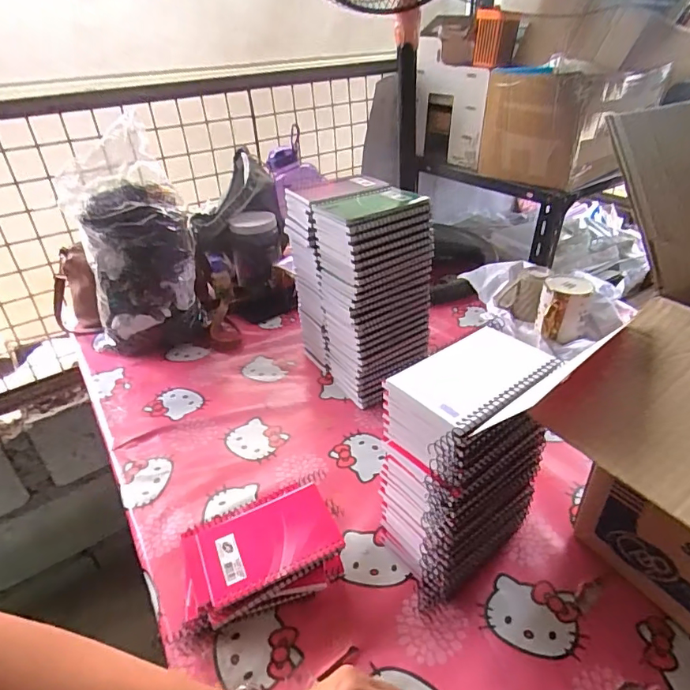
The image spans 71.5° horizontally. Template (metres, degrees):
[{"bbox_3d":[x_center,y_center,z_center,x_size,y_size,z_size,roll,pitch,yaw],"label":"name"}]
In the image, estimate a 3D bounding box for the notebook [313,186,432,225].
[{"bbox_3d":[0.031,-0.188,0.629,0.127,0.010,0.112,-21,37,-24],"label":"notebook"}]

